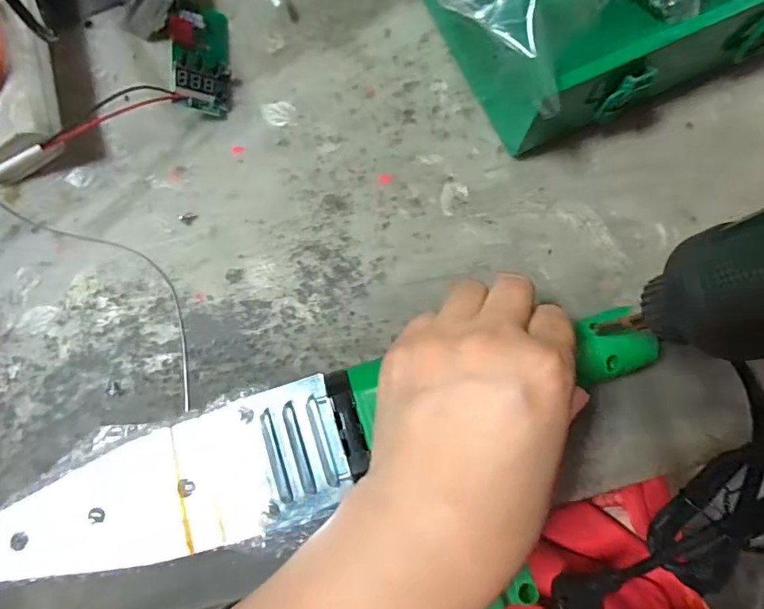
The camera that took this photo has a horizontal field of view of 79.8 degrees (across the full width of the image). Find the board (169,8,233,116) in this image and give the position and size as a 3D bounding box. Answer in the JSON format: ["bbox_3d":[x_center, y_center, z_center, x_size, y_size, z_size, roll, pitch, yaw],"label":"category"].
[{"bbox_3d":[-0.115,-0.155,0.288,0.035,0.015,0.078,4,75,-41],"label":"board"}]

